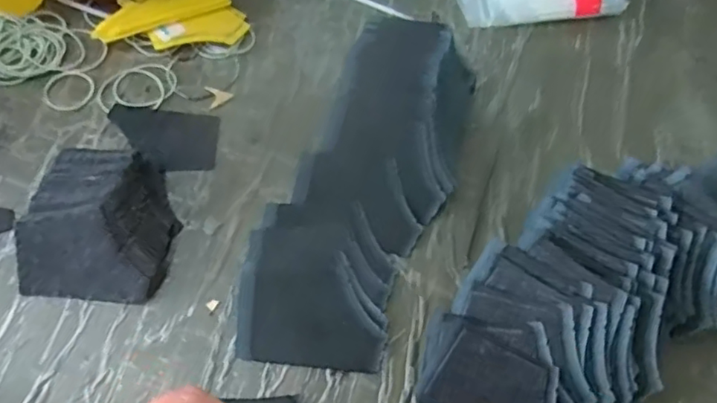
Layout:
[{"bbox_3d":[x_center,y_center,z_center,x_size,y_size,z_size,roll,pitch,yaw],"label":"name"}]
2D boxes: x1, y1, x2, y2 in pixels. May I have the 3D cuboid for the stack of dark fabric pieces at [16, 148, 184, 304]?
[{"bbox_3d":[-0.192,0.015,0.436,0.101,0.037,0.111,4,59,-1],"label":"stack of dark fabric pieces"}]

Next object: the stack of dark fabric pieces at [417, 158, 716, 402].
[{"bbox_3d":[0.185,0.060,0.424,0.309,0.055,0.164,-24,63,-17],"label":"stack of dark fabric pieces"}]

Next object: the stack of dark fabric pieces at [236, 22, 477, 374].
[{"bbox_3d":[0.005,-0.016,0.456,0.119,0.058,0.289,22,60,9],"label":"stack of dark fabric pieces"}]

